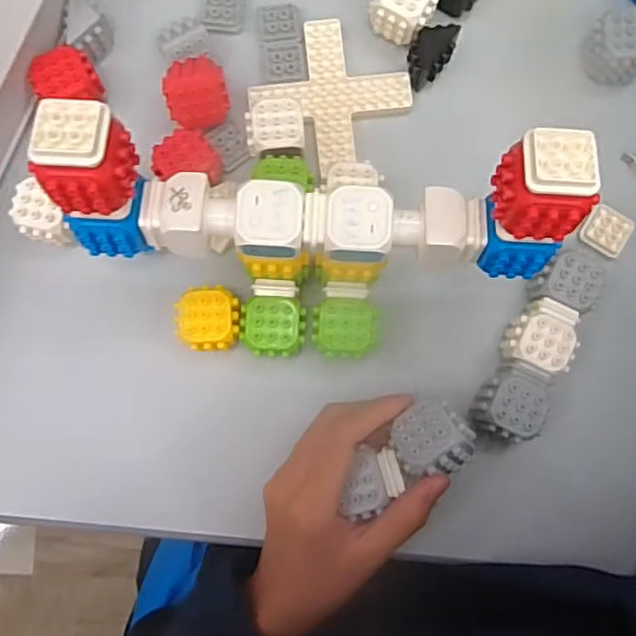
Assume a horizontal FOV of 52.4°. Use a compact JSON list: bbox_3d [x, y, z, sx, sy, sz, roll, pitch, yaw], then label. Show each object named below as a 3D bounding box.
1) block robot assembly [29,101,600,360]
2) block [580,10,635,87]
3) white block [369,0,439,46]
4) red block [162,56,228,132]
[{"bbox_3d":[-0.004,-0.026,0.318,0.209,0.163,0.080,3,83,0],"label":"block robot assembly"},{"bbox_3d":[0.185,-0.167,0.404,0.038,0.033,0.036,-10,83,-2],"label":"block"},{"bbox_3d":[0.053,-0.194,0.405,0.037,0.030,0.035,23,83,2],"label":"white block"},{"bbox_3d":[-0.073,-0.135,0.395,0.036,0.032,0.040,-12,83,-2],"label":"red block"}]

